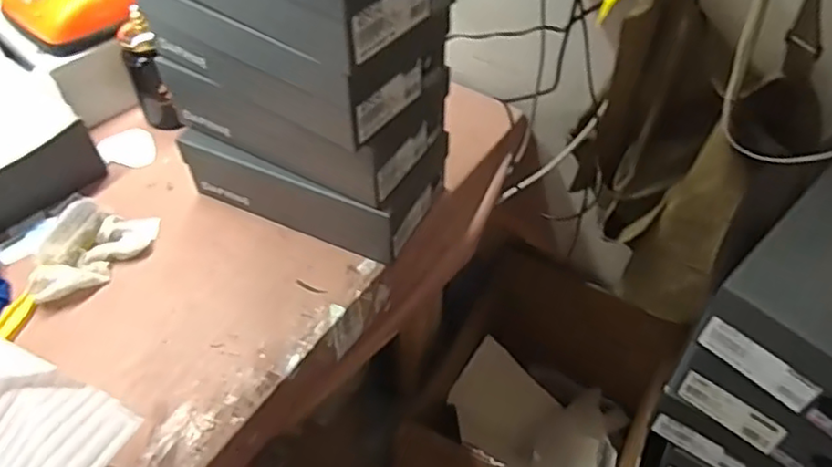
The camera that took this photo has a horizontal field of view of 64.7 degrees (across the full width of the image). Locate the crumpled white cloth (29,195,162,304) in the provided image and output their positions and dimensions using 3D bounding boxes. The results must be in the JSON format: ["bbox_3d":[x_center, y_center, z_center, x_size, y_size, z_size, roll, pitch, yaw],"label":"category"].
[{"bbox_3d":[-0.398,0.024,0.794,0.120,0.035,0.148,9,50,7],"label":"crumpled white cloth"}]

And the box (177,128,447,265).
[{"bbox_3d":[-0.134,-0.082,0.842,0.306,0.096,0.147,20,53,17],"label":"box"}]

